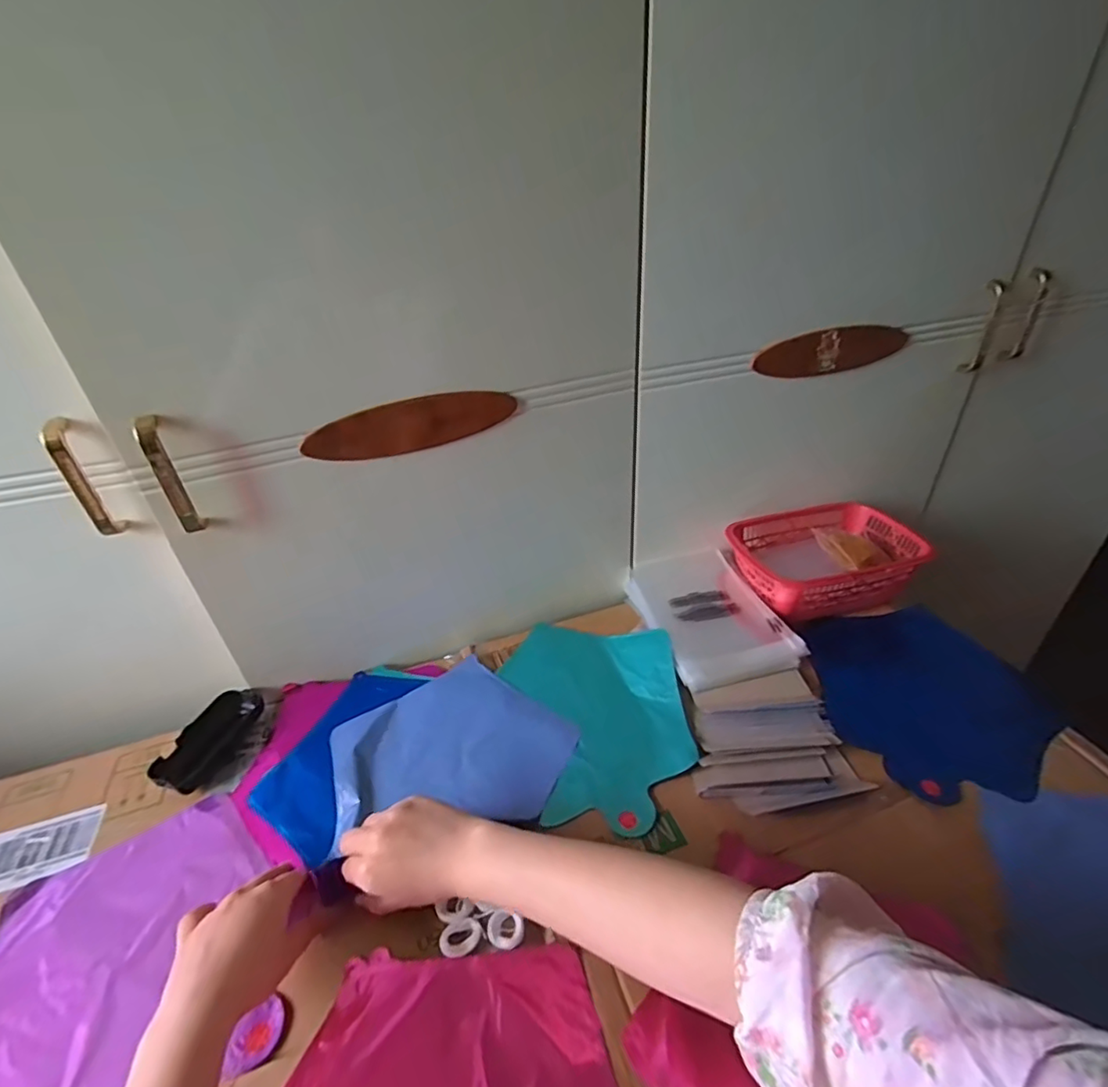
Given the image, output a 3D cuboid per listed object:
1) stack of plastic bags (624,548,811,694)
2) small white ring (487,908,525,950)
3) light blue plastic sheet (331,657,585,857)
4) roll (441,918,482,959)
[{"bbox_3d":[0.177,0.074,0.668,0.139,0.029,0.196,-12,37,-11],"label":"stack of plastic bags"},{"bbox_3d":[-0.036,0.285,0.424,0.027,0.006,0.024,8,38,14],"label":"small white ring"},{"bbox_3d":[-0.097,0.191,0.561,0.224,0.011,0.179,-8,37,-7],"label":"light blue plastic sheet"},{"bbox_3d":[-0.068,0.287,0.419,0.030,0.004,0.023,-21,41,-22],"label":"roll"}]

